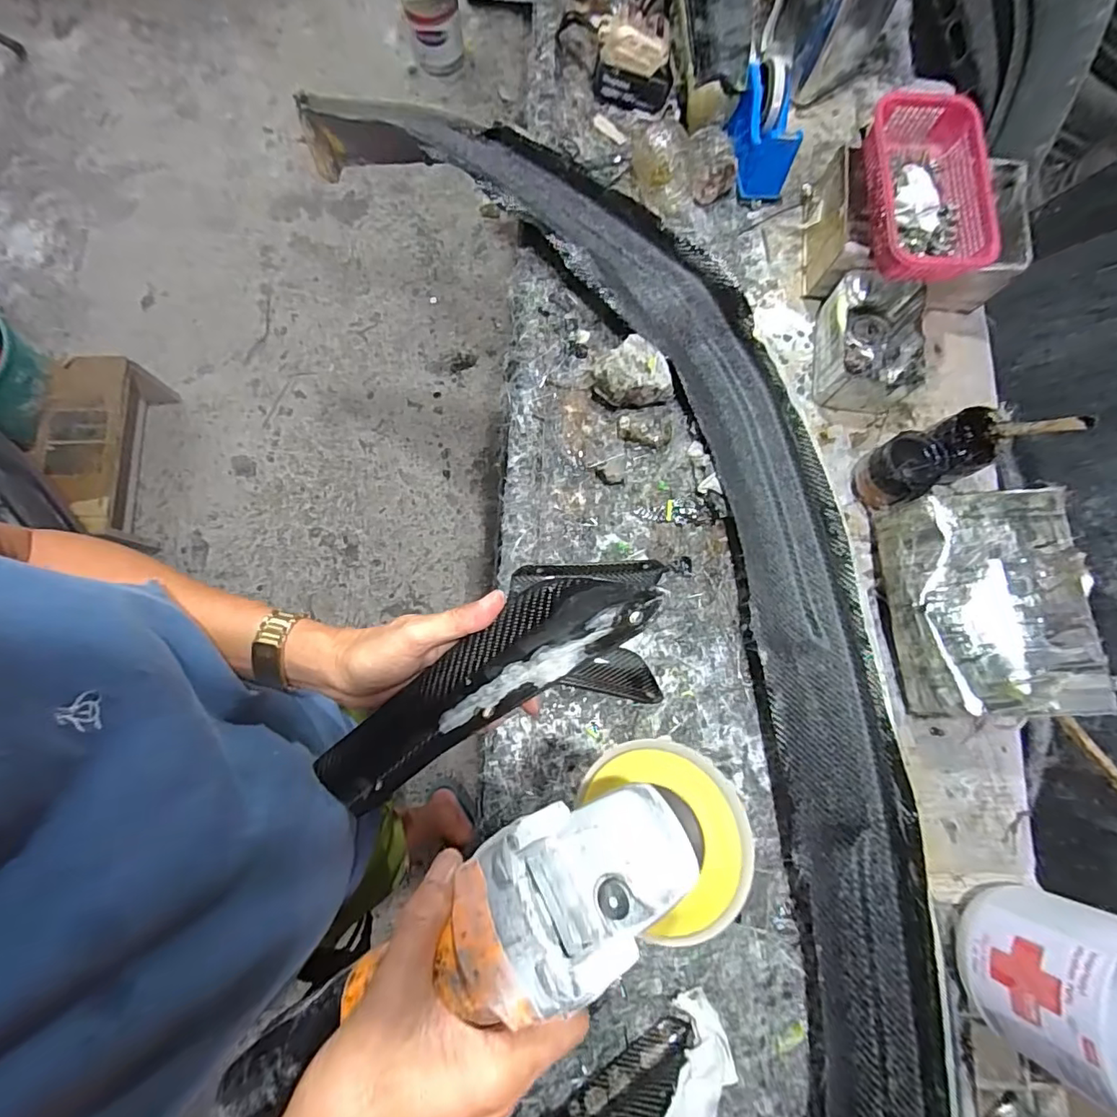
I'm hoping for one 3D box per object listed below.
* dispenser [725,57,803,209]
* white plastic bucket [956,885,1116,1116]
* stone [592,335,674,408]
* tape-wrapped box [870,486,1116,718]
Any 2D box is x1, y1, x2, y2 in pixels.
[{"bbox_3d":[0.284,-0.581,0.715,0.080,0.062,0.165,-12,115,-4],"label":"dispenser"},{"bbox_3d":[0.483,0.397,0.482,0.143,0.123,0.146,1,79,-3],"label":"white plastic bucket"},{"bbox_3d":[0.094,-0.234,0.654,0.102,0.053,0.076,1,79,-3],"label":"stone"},{"bbox_3d":[0.466,0.052,0.591,0.155,0.110,0.233,-3,79,-4],"label":"tape-wrapped box"}]

